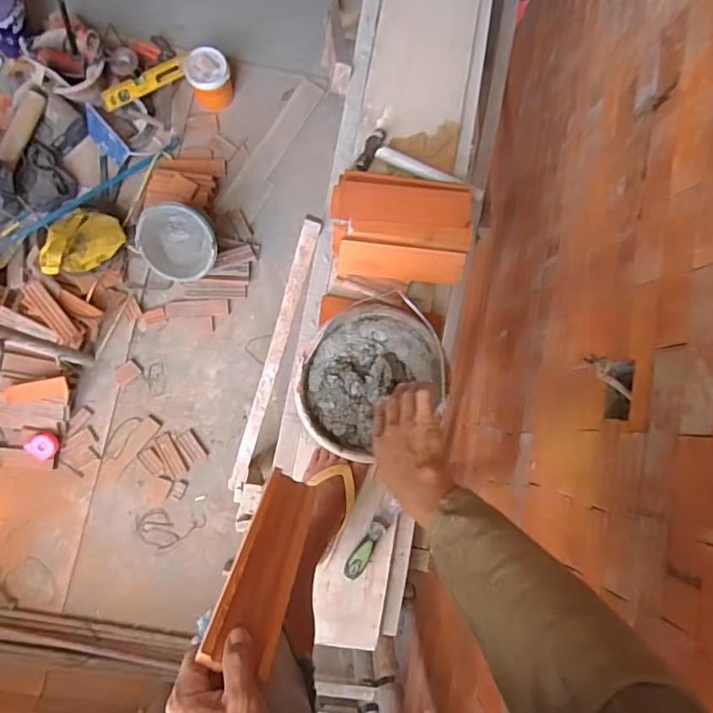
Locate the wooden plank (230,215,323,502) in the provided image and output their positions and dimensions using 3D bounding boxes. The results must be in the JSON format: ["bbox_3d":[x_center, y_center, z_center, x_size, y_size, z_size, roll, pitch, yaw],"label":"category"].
[{"bbox_3d":[-0.214,0.059,1.232,0.045,0.052,0.831,16,123,-8],"label":"wooden plank"}]

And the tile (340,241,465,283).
[{"bbox_3d":[0.083,-0.173,0.942,0.226,0.013,0.066,4,106,2],"label":"tile"}]

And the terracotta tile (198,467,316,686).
[{"bbox_3d":[-0.086,0.199,0.518,0.062,0.222,0.017,28,117,-7],"label":"terracotta tile"}]

